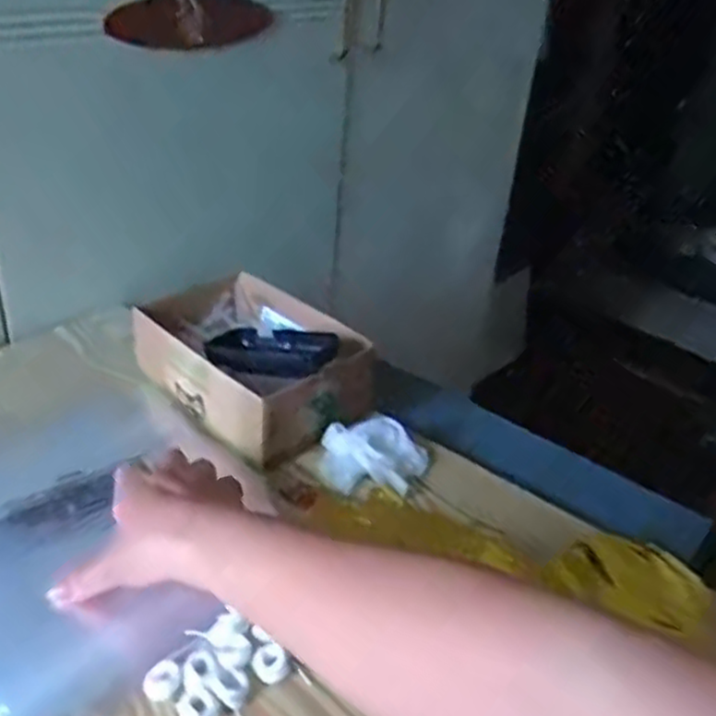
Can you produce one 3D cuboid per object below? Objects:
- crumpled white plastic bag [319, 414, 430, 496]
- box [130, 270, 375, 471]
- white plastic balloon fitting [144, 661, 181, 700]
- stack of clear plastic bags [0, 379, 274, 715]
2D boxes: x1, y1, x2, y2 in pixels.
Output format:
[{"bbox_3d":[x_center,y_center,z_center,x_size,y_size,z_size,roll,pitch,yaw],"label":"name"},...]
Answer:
[{"bbox_3d":[0.014,0.075,0.586,0.083,0.021,0.071,5,32,-1],"label":"crumpled white plastic bag"},{"bbox_3d":[-0.095,-0.003,0.643,0.202,0.068,0.145,29,38,32],"label":"box"},{"bbox_3d":[-0.109,0.181,0.410,0.019,0.009,0.020,4,32,-3],"label":"white plastic balloon fitting"},{"bbox_3d":[-0.195,0.112,0.509,0.255,0.018,0.249,27,38,31],"label":"stack of clear plastic bags"}]

